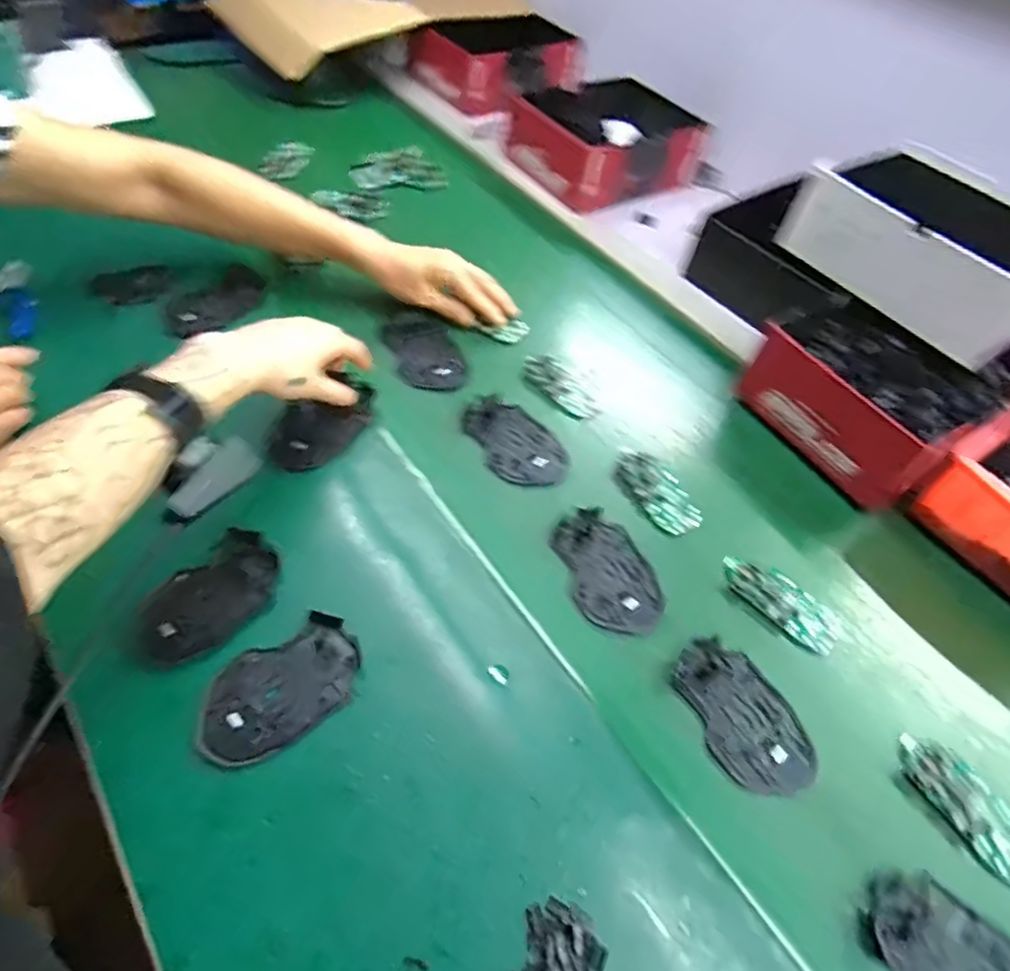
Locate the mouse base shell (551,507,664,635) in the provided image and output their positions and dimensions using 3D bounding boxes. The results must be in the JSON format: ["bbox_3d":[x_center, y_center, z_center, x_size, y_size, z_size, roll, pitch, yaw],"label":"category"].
[{"bbox_3d":[0.087,0.073,0.525,0.068,0.014,0.113,-13,54,-16],"label":"mouse base shell"}]

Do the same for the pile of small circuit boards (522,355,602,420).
[{"bbox_3d":[0.062,-0.108,0.657,0.049,0.010,0.103,-38,68,-23],"label":"pile of small circuit boards"}]

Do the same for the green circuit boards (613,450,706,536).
[{"bbox_3d":[0.143,0.003,0.577,0.051,0.007,0.094,-22,57,-22],"label":"green circuit boards"}]

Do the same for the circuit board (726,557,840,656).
[{"bbox_3d":[0.235,0.097,0.521,0.103,0.016,0.047,38,57,22],"label":"circuit board"}]

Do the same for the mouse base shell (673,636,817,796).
[{"bbox_3d":[0.179,0.171,0.462,0.072,0.014,0.115,-15,55,-17],"label":"mouse base shell"}]

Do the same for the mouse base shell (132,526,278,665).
[{"bbox_3d":[-0.223,0.084,0.464,0.070,0.008,0.111,32,55,18],"label":"mouse base shell"}]

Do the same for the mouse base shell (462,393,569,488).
[{"bbox_3d":[0.010,-0.044,0.600,0.071,0.006,0.117,-27,59,-24],"label":"mouse base shell"}]

